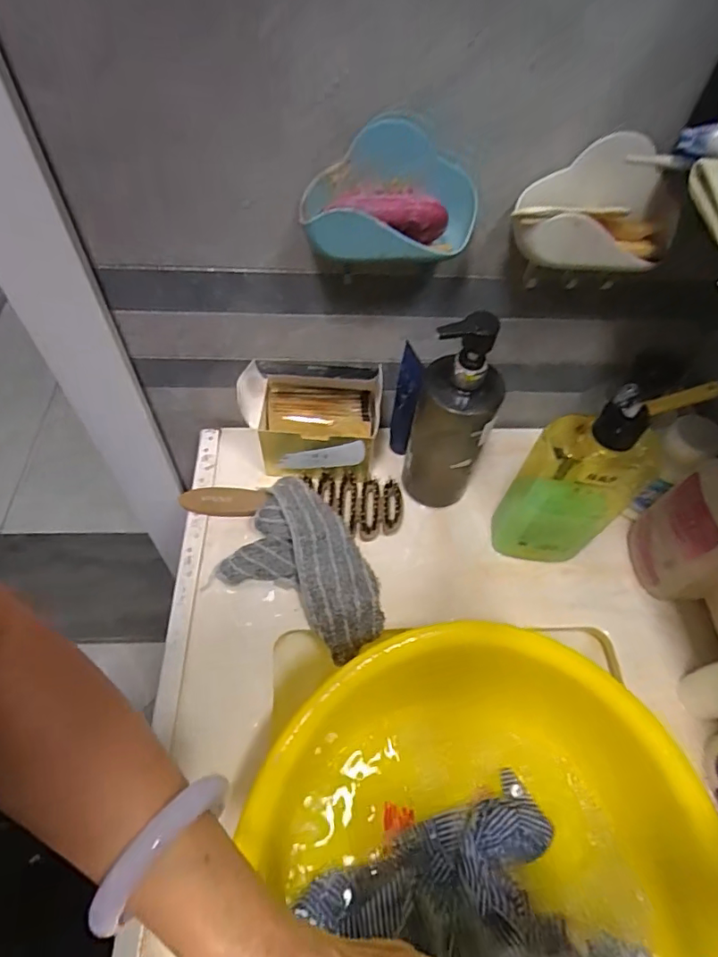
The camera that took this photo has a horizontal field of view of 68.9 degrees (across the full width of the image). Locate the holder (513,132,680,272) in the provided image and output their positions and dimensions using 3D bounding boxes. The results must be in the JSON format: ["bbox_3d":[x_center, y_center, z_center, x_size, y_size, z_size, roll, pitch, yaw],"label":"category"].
[{"bbox_3d":[0.167,-0.183,0.359,0.117,0.074,0.047,4,57,-2],"label":"holder"}]

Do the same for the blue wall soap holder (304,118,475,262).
[{"bbox_3d":[0.024,-0.190,0.353,0.119,0.067,0.046,0,57,-5],"label":"blue wall soap holder"}]

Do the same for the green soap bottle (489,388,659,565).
[{"bbox_3d":[0.171,0.000,0.423,0.082,0.229,0.062,-1,57,-5],"label":"green soap bottle"}]

